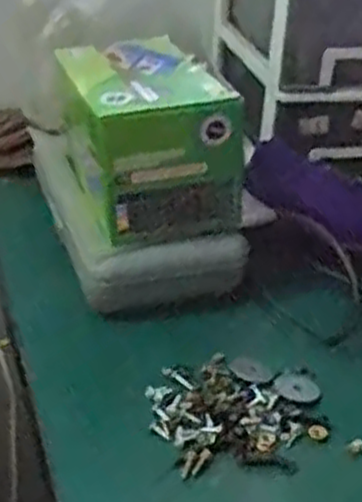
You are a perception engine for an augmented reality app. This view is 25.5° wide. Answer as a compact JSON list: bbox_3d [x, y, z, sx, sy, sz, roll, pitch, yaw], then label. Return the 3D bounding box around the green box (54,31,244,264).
[{"bbox_3d":[-0.027,-0.094,0.615,0.108,0.096,0.168,-5,33,-15],"label":"green box"}]

